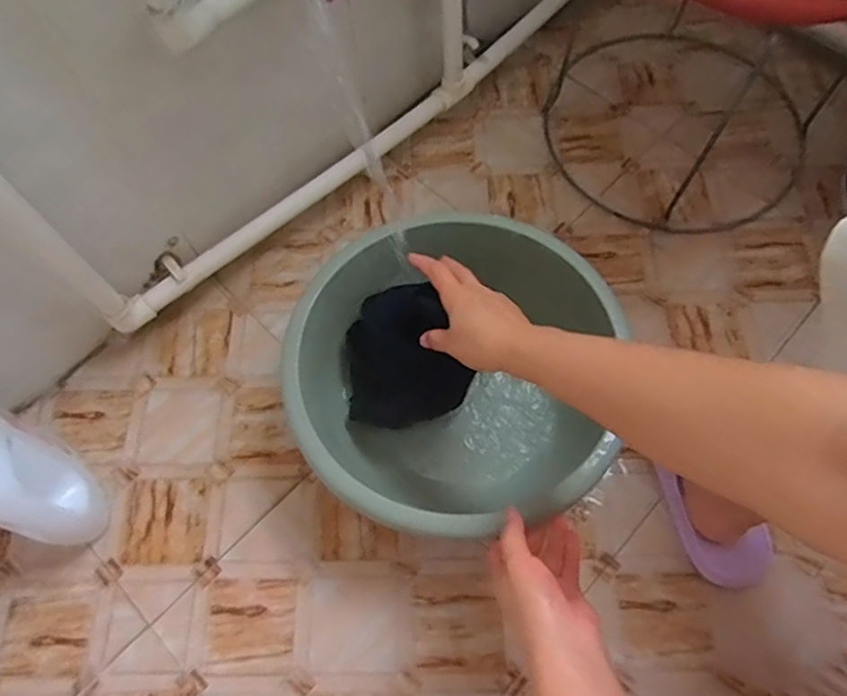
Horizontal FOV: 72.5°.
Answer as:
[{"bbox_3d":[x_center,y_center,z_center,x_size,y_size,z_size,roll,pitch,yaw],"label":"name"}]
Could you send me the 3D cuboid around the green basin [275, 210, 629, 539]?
[{"bbox_3d":[0.036,0.029,0.617,0.289,0.127,0.328,13,68,6],"label":"green basin"}]

